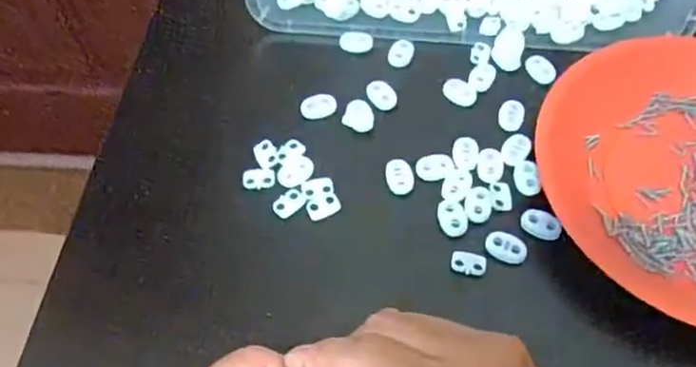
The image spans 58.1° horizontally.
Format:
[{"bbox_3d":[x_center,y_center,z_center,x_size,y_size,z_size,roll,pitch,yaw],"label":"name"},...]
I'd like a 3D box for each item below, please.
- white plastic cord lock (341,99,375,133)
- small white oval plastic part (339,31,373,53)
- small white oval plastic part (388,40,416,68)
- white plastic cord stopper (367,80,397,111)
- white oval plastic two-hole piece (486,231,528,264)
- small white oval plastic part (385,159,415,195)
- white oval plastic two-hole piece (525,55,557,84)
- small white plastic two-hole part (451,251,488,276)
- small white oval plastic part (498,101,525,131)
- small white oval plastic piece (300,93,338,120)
[{"bbox_3d":[0.008,-0.043,0.393,0.019,0.004,0.022,20,60,12],"label":"white plastic cord lock"},{"bbox_3d":[0.006,-0.097,0.426,0.022,0.004,0.018,11,59,7],"label":"small white oval plastic part"},{"bbox_3d":[0.036,-0.087,0.421,0.016,0.004,0.022,18,60,11],"label":"small white oval plastic part"},{"bbox_3d":[0.022,-0.057,0.400,0.018,0.004,0.025,-20,60,-12],"label":"white plastic cord stopper"},{"bbox_3d":[0.087,0.034,0.343,0.023,0.004,0.016,30,62,17],"label":"white oval plastic two-hole piece"},{"bbox_3d":[0.031,-0.004,0.369,0.016,0.004,0.022,-9,58,-5],"label":"small white oval plastic part"},{"bbox_3d":[0.128,-0.075,0.413,0.017,0.004,0.023,-12,59,-7],"label":"white oval plastic two-hole piece"},{"bbox_3d":[0.066,0.043,0.341,0.019,0.004,0.012,15,59,9],"label":"small white plastic two-hole part"},{"bbox_3d":[0.103,-0.043,0.392,0.015,0.004,0.021,9,58,5],"label":"small white oval plastic part"},{"bbox_3d":[-0.019,-0.049,0.396,0.023,0.004,0.017,-20,60,-12],"label":"small white oval plastic piece"}]

